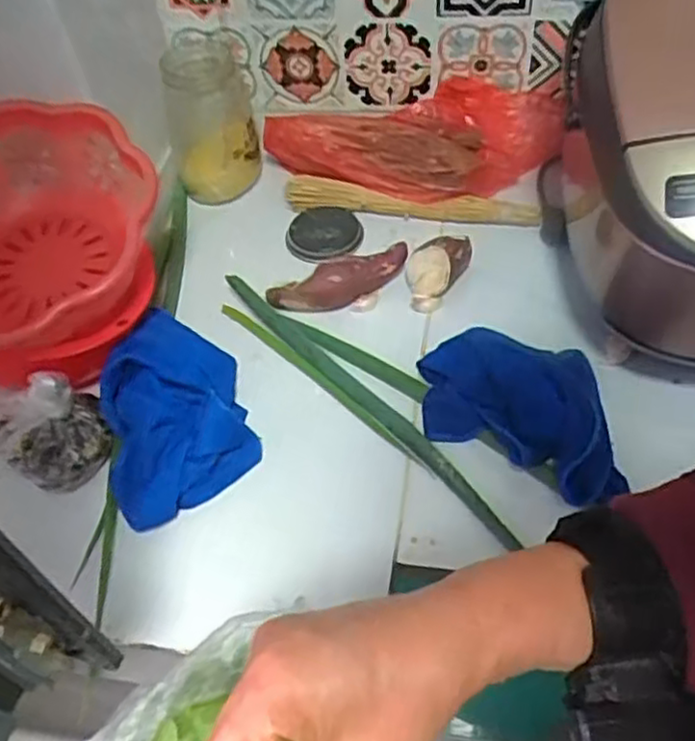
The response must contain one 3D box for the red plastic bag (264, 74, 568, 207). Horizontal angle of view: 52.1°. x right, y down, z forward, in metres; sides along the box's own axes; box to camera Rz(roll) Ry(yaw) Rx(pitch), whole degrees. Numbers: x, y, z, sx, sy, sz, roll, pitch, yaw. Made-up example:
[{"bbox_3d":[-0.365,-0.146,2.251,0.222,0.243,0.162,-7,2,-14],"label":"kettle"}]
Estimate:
[{"bbox_3d":[0.069,-0.245,0.792,0.327,0.092,0.132,0,50,6],"label":"red plastic bag"}]

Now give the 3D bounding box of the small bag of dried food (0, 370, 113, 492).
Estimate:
[{"bbox_3d":[-0.250,0.045,0.593,0.082,0.076,0.077,-33,54,-20],"label":"small bag of dried food"}]

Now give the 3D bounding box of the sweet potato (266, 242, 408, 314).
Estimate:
[{"bbox_3d":[-0.007,-0.087,0.698,0.141,0.042,0.035,-16,50,-8],"label":"sweet potato"}]

